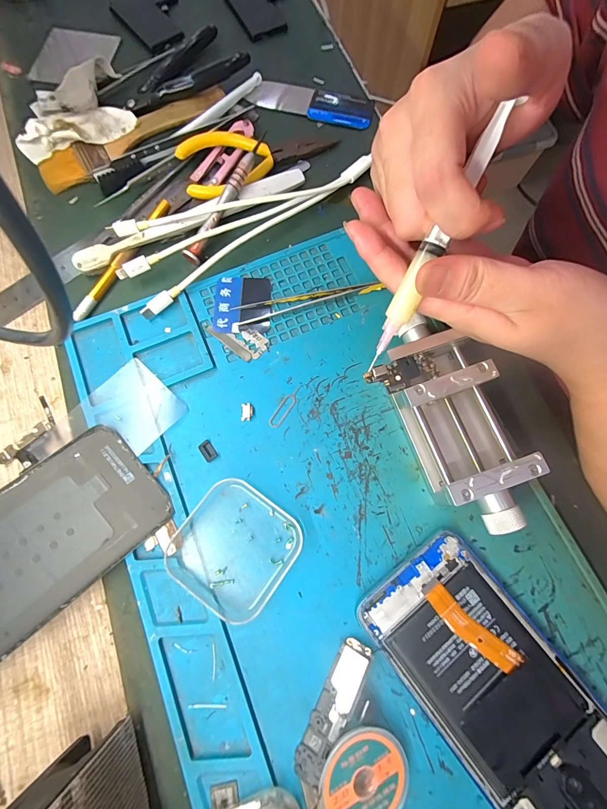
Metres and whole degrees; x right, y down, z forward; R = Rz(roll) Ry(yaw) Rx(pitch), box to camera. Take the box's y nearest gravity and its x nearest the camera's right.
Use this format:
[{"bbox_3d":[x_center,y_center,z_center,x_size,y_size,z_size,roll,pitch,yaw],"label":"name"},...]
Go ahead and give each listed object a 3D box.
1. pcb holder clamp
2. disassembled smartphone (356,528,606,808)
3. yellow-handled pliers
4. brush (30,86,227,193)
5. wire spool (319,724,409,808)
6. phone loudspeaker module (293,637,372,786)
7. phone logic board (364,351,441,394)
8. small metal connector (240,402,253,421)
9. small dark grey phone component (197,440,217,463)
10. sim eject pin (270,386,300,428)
[{"bbox_3d":[0.093,0.010,0.213,0.056,0.033,0.127,-18,75,-5],"label":"pcb holder clamp"},{"bbox_3d":[0.106,0.154,0.184,0.074,0.011,0.159,-37,78,-9],"label":"disassembled smartphone"},{"bbox_3d":[-0.039,-0.204,0.276,0.122,0.016,0.047,-26,76,-7],"label":"yellow-handled pliers"},{"bbox_3d":[-0.138,-0.221,0.285,0.160,0.007,0.033,-32,77,-8],"label":"brush"},{"bbox_3d":[0.030,0.184,0.169,0.044,0.006,0.040,4,76,-16],"label":"wire spool"},{"bbox_3d":[0.016,0.160,0.182,0.017,0.004,0.066,21,76,29],"label":"phone loudspeaker module"},{"bbox_3d":[0.058,-0.018,0.207,0.042,0.004,0.018,-18,78,-4],"label":"phone logic board"},{"bbox_3d":[-0.037,0.005,0.229,0.008,0.004,0.012,-1,75,0],"label":"small metal connector"},{"bbox_3d":[-0.062,0.030,0.222,0.008,0.004,0.013,-33,77,-8],"label":"small dark grey phone component"},{"bbox_3d":[-0.012,0.001,0.232,0.009,0.004,0.033,29,75,8],"label":"sim eject pin"}]

